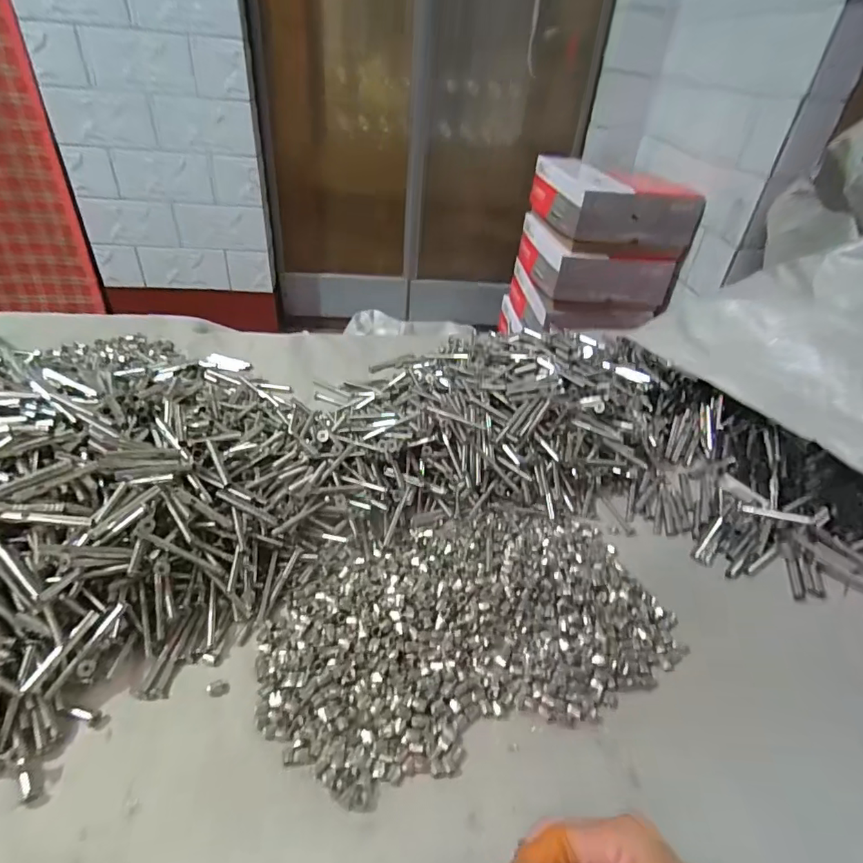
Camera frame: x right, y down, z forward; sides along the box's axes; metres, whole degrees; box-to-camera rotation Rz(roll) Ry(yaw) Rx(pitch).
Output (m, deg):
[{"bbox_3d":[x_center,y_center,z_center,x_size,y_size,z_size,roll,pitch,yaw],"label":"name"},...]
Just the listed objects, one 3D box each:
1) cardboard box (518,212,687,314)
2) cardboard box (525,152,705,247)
[{"bbox_3d":[0.436,-0.487,1.420,0.306,0.151,0.375,-2,39,-9],"label":"cardboard box"},{"bbox_3d":[0.460,-0.609,1.336,0.333,0.112,0.362,1,39,-4],"label":"cardboard box"}]

